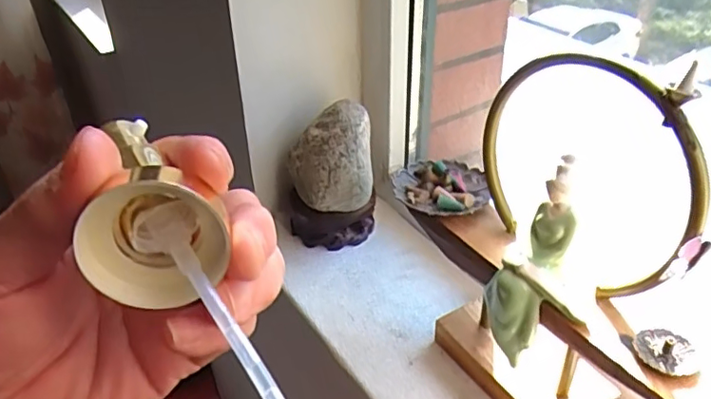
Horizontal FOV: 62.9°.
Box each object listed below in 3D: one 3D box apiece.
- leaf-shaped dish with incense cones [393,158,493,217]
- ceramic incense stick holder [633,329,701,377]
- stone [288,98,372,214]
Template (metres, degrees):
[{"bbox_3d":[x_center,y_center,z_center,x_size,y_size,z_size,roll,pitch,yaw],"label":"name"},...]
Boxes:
[{"bbox_3d":[0.071,-0.011,0.483,0.077,0.026,0.071,4,36,7],"label":"leaf-shaped dish with incense cones"},{"bbox_3d":[0.181,0.088,0.339,0.033,0.008,0.028,18,40,25],"label":"ceramic incense stick holder"},{"bbox_3d":[-0.028,-0.043,0.577,0.084,0.091,0.075,-4,35,-4],"label":"stone"}]

